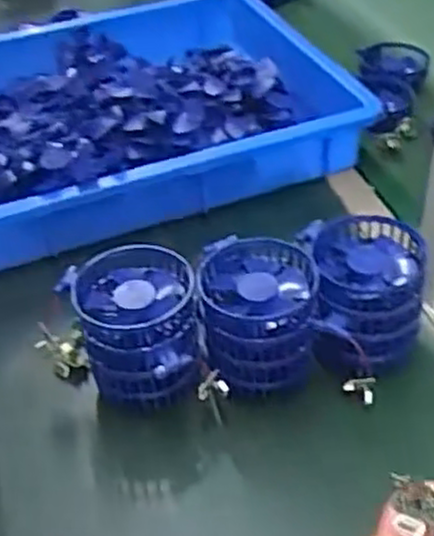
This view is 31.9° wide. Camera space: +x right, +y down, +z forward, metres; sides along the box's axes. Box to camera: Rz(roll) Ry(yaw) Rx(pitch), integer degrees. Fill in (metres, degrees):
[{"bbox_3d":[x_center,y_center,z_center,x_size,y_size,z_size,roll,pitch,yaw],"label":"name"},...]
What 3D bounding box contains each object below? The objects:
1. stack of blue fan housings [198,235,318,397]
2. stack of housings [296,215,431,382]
[{"bbox_3d":[0.032,0.041,0.617,0.093,0.087,0.104,-4,41,-2],"label":"stack of blue fan housings"},{"bbox_3d":[0.121,0.030,0.621,0.094,0.089,0.114,-2,41,0],"label":"stack of housings"}]

